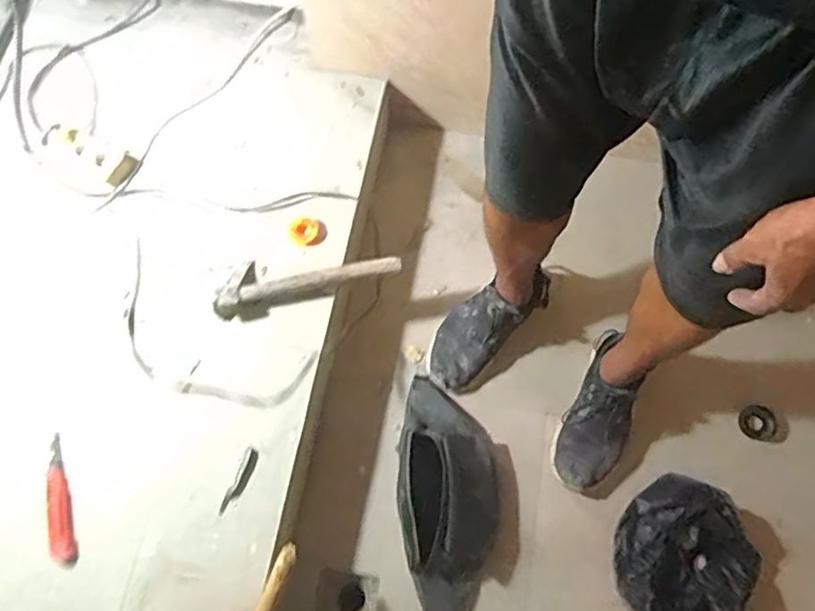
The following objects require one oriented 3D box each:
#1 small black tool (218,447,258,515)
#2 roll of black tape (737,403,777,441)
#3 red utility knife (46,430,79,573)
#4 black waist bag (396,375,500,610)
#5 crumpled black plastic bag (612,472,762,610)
[{"bbox_3d":[-0.255,0.268,0.947,0.024,0.006,0.103,20,70,5],"label":"small black tool"},{"bbox_3d":[0.632,0.211,1.118,0.076,0.014,0.064,-18,72,-9],"label":"roll of black tape"},{"bbox_3d":[-0.529,0.295,0.937,0.034,0.016,0.195,-18,72,-9],"label":"red utility knife"},{"bbox_3d":[0.069,0.341,1.022,0.178,0.092,0.451,1,69,-1],"label":"black waist bag"},{"bbox_3d":[0.448,0.416,0.999,0.220,0.060,0.266,40,73,13],"label":"crumpled black plastic bag"}]

